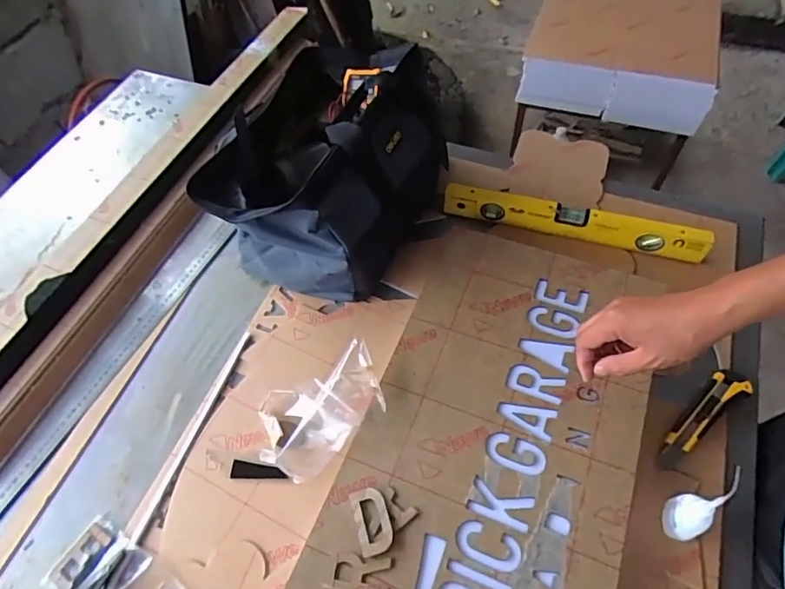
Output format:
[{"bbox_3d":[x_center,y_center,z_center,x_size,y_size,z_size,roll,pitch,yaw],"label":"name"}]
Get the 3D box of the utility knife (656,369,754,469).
[{"bbox_3d":[0.374,0.149,0.616,0.164,0.011,0.040,-33,62,-16],"label":"utility knife"}]

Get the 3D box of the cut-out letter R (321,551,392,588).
[{"bbox_3d":[-0.034,0.281,0.508,0.064,0.004,0.035,4,59,6],"label":"cut-out letter R"}]

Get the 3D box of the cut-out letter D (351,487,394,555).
[{"bbox_3d":[-0.022,0.237,0.532,0.035,0.004,0.066,-15,59,-6],"label":"cut-out letter D"}]

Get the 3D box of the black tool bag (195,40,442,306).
[{"bbox_3d":[-0.072,-0.209,0.751,0.281,0.208,0.386,5,59,6],"label":"black tool bag"}]

